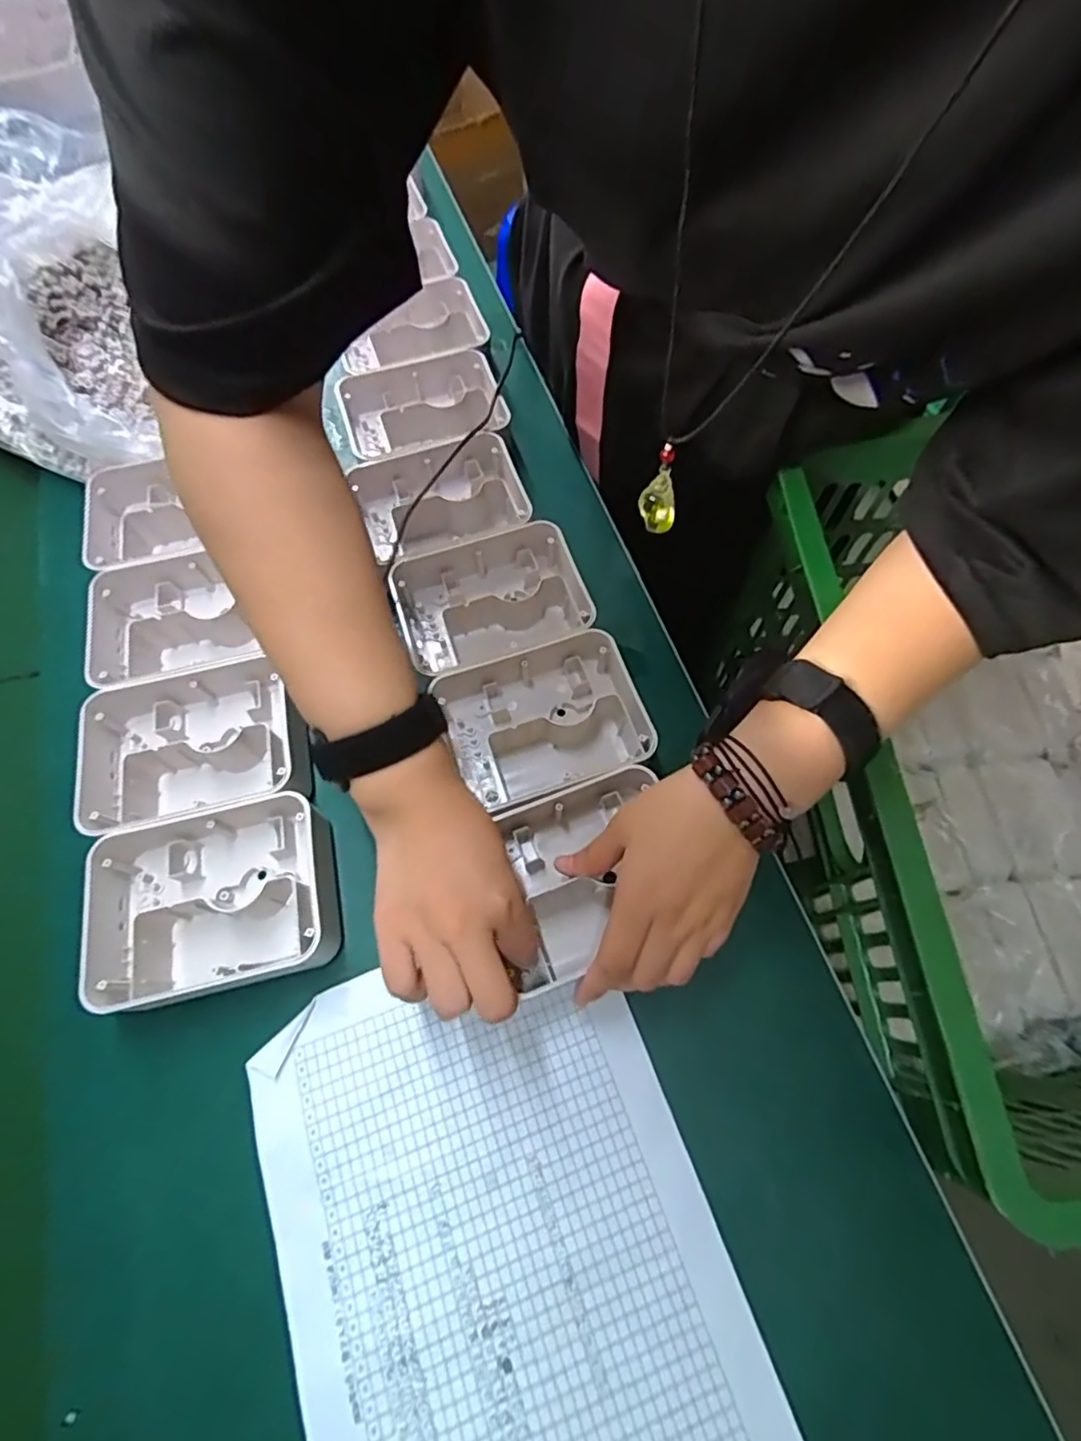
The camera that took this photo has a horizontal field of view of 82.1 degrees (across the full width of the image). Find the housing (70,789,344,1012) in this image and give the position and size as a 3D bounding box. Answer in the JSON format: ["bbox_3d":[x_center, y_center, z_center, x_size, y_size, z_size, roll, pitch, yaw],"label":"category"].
[{"bbox_3d":[-0.196,0.106,0.363,0.141,0.038,0.102,-12,67,-4],"label":"housing"}]

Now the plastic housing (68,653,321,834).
[{"bbox_3d":[-0.221,0.016,0.402,0.132,0.038,0.101,-13,67,-4],"label":"plastic housing"}]

